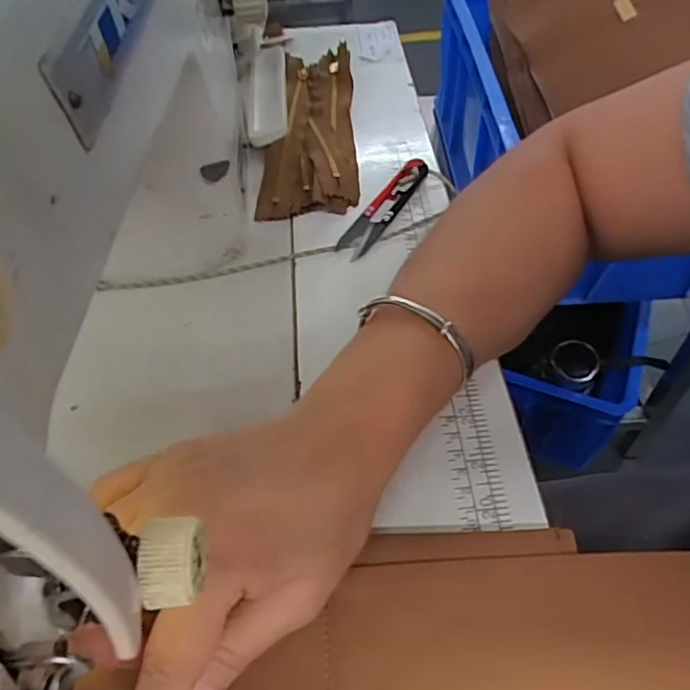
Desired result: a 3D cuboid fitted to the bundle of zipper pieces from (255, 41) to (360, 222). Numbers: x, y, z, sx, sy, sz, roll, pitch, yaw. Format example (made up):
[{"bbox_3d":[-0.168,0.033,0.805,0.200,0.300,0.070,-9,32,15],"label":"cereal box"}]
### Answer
[{"bbox_3d":[-0.024,-0.180,0.485,0.069,0.019,0.221,0,50,4],"label":"bundle of zipper pieces"}]

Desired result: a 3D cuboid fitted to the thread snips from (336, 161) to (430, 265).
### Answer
[{"bbox_3d":[0.029,-0.097,0.416,0.020,0.014,0.102,26,56,23],"label":"thread snips"}]

